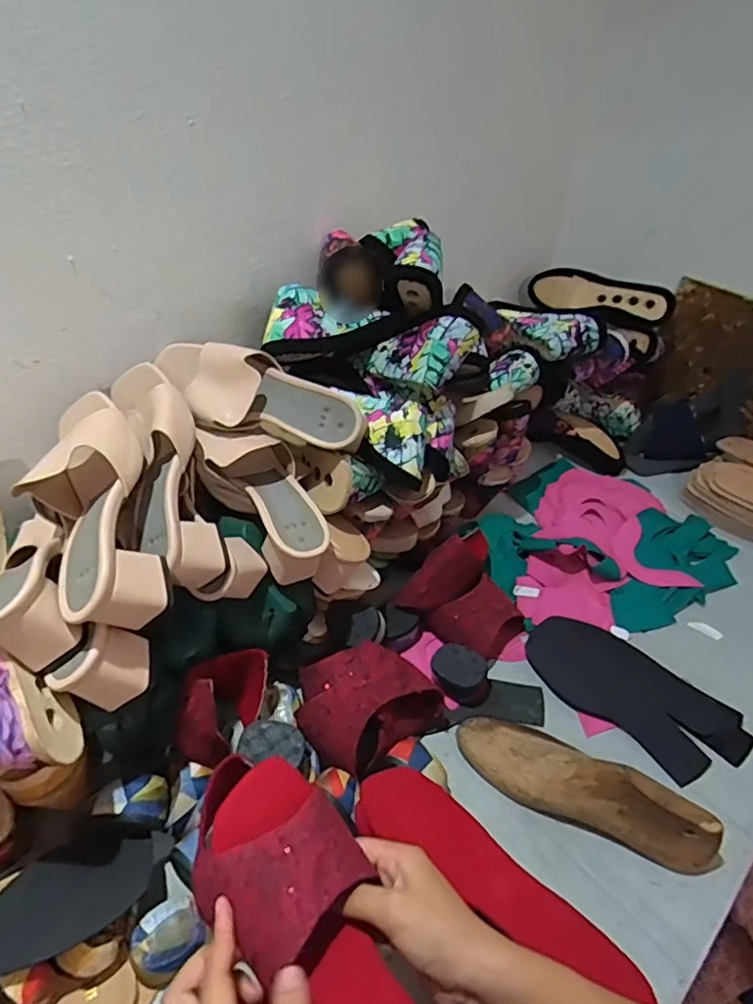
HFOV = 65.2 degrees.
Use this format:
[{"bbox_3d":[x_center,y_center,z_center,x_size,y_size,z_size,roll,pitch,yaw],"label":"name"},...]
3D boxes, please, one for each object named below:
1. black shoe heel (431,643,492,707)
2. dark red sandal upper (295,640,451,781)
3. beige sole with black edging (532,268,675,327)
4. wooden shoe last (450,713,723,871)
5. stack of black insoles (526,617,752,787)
[{"bbox_3d":[0.095,0.193,0.657,0.068,0.048,0.054,15,43,13],"label":"black shoe heel"},{"bbox_3d":[-0.013,0.199,0.605,0.133,0.070,0.121,-28,50,-30],"label":"dark red sandal upper"},{"bbox_3d":[0.376,-0.347,0.999,0.236,0.064,0.060,20,44,18],"label":"beige sole with black edging"},{"bbox_3d":[0.201,0.258,0.561,0.245,0.077,0.076,17,43,16],"label":"wooden shoe last"},{"bbox_3d":[0.287,0.213,0.665,0.235,0.015,0.112,33,50,30],"label":"stack of black insoles"}]

